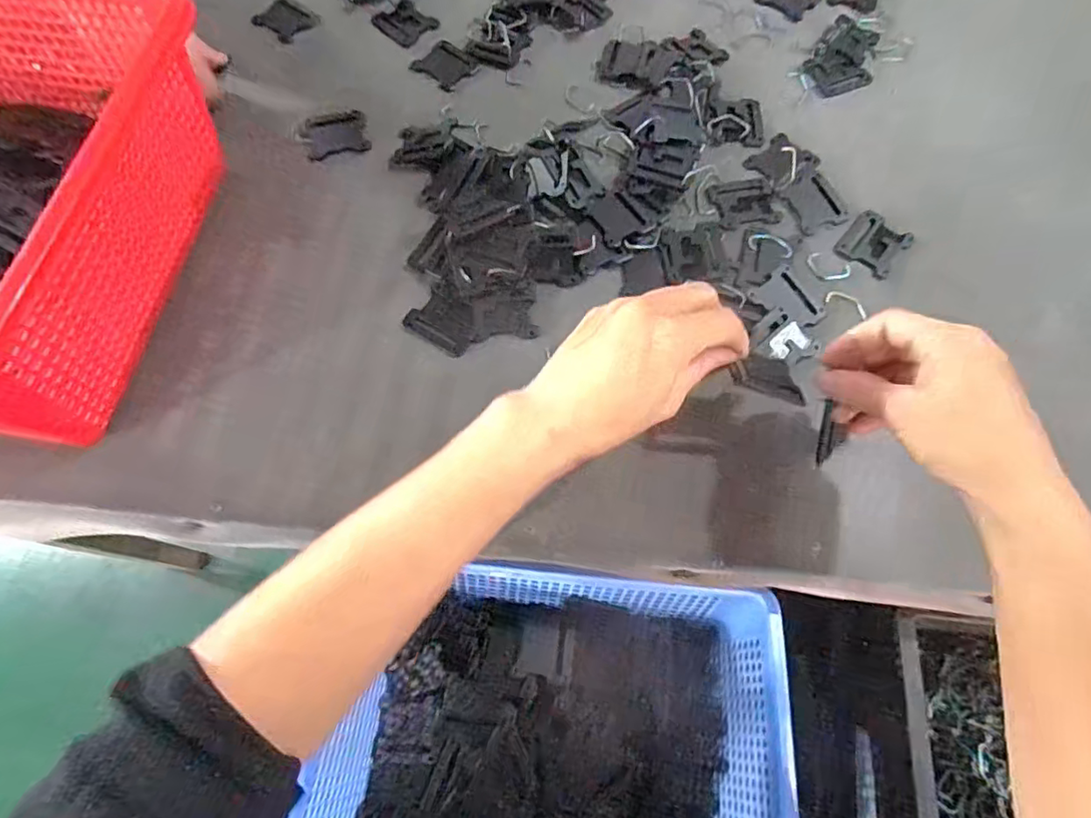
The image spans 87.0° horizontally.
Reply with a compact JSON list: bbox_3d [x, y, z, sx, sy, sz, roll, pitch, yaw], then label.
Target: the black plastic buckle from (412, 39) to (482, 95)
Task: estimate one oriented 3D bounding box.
[{"bbox_3d":[-0.088,-0.306,0.513,0.051,0.004,0.047,38,72,15],"label":"black plastic buckle"}]

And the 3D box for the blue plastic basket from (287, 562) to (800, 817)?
[{"bbox_3d":[0.005,0.228,0.382,0.294,0.090,0.225,6,68,2],"label":"blue plastic basket"}]

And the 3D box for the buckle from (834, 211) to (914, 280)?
[{"bbox_3d":[0.252,-0.127,0.442,0.043,0.004,0.050,39,73,15],"label":"buckle"}]

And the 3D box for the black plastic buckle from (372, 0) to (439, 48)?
[{"bbox_3d":[-0.130,-0.357,0.529,0.052,0.004,0.046,41,73,16],"label":"black plastic buckle"}]

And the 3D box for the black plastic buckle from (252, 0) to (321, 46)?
[{"bbox_3d":[-0.236,-0.356,0.527,0.040,0.011,0.046,36,72,14],"label":"black plastic buckle"}]

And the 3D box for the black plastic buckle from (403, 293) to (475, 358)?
[{"bbox_3d":[-0.073,-0.062,0.410,0.049,0.011,0.034,28,70,12],"label":"black plastic buckle"}]

